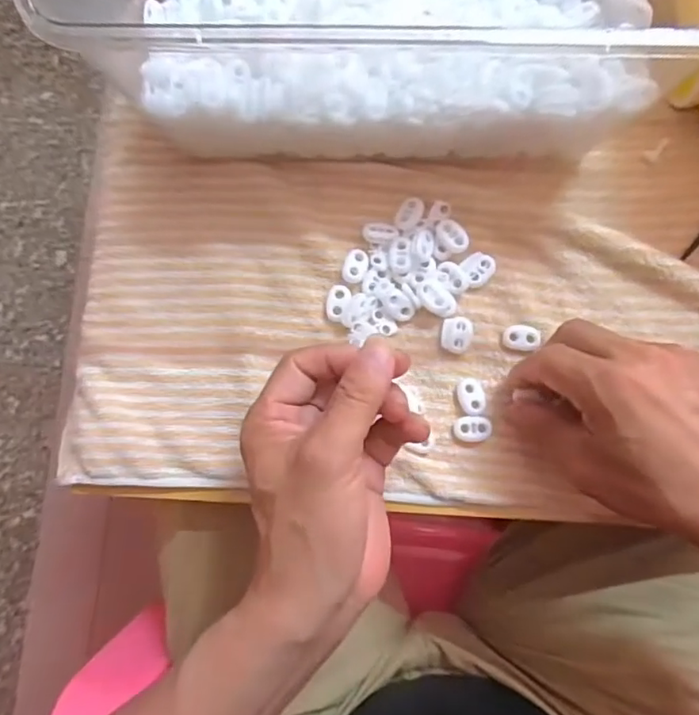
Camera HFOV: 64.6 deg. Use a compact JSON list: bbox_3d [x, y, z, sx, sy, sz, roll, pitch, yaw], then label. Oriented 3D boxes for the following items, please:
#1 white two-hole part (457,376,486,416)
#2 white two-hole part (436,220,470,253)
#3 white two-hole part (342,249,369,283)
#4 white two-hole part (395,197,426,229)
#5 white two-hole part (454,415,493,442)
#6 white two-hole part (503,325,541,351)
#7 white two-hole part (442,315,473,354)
[{"bbox_3d":[0.073,0.023,0.331,0.015,0.004,0.023,-11,83,-2],"label":"white two-hole part"},{"bbox_3d":[0.063,-0.074,0.338,0.015,0.004,0.022,-40,85,-5],"label":"white two-hole part"},{"bbox_3d":[0.004,-0.057,0.340,0.015,0.005,0.022,14,83,1],"label":"white two-hole part"},{"bbox_3d":[0.038,-0.089,0.344,0.014,0.004,0.021,36,84,4],"label":"white two-hole part"},{"bbox_3d":[0.074,0.042,0.328,0.023,0.004,0.015,-1,82,-1],"label":"white two-hole part"},{"bbox_3d":[0.105,-0.012,0.335,0.022,0.004,0.015,7,82,0],"label":"white two-hole part"},{"bbox_3d":[0.066,-0.014,0.336,0.018,0.004,0.022,7,82,0],"label":"white two-hole part"}]

